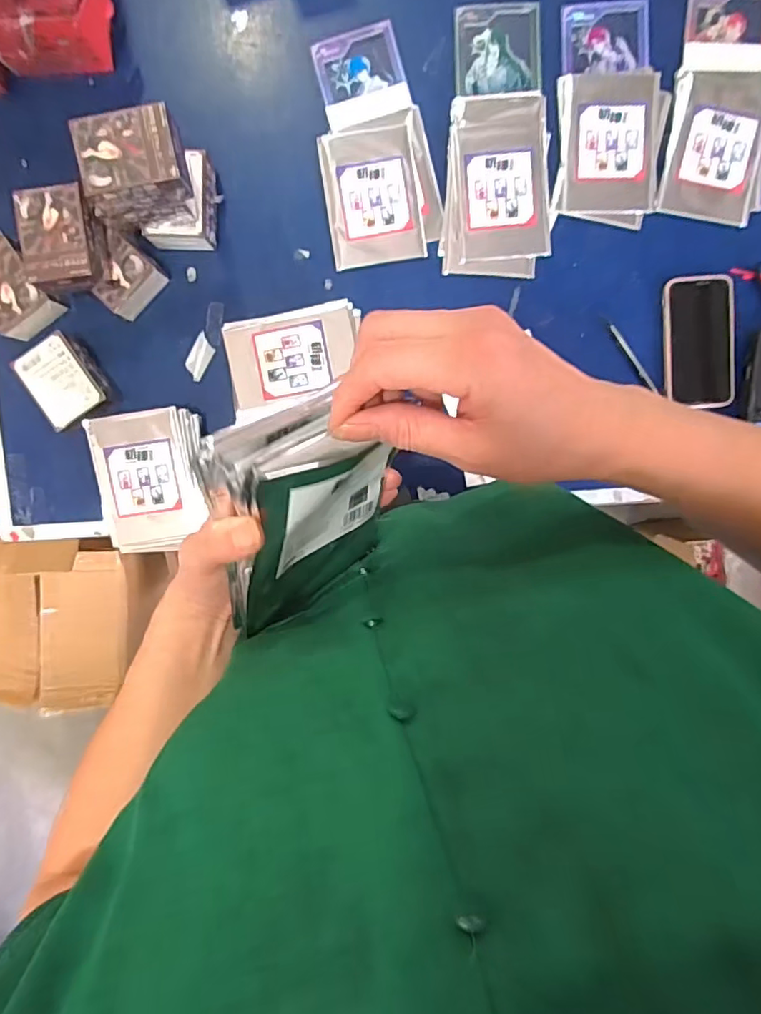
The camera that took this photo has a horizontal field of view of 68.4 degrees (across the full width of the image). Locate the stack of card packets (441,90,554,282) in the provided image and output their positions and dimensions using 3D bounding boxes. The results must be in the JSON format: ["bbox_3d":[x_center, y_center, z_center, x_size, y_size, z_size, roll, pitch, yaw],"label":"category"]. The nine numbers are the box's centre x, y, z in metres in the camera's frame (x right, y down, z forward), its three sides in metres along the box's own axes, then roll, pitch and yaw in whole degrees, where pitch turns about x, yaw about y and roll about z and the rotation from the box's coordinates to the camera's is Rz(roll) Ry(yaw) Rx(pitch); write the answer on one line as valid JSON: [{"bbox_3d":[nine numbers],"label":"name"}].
[{"bbox_3d":[0.138,-0.379,0.655,0.122,0.015,0.200,2,93,1],"label":"stack of card packets"}]

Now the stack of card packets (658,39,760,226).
[{"bbox_3d":[0.395,-0.436,0.647,0.119,0.011,0.196,6,93,0],"label":"stack of card packets"}]

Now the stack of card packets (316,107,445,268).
[{"bbox_3d":[0.000,-0.374,0.663,0.130,0.007,0.160,-9,93,1],"label":"stack of card packets"}]

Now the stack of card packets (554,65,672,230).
[{"bbox_3d":[0.270,-0.418,0.650,0.126,0.010,0.173,1,93,1],"label":"stack of card packets"}]

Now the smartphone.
[{"bbox_3d":[0.379,-0.194,0.660,0.079,0.016,0.149,-6,93,1],"label":"smartphone"}]

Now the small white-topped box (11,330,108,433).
[{"bbox_3d":[-0.371,-0.148,0.663,0.078,0.049,0.097,-34,97,2],"label":"small white-topped box"}]

